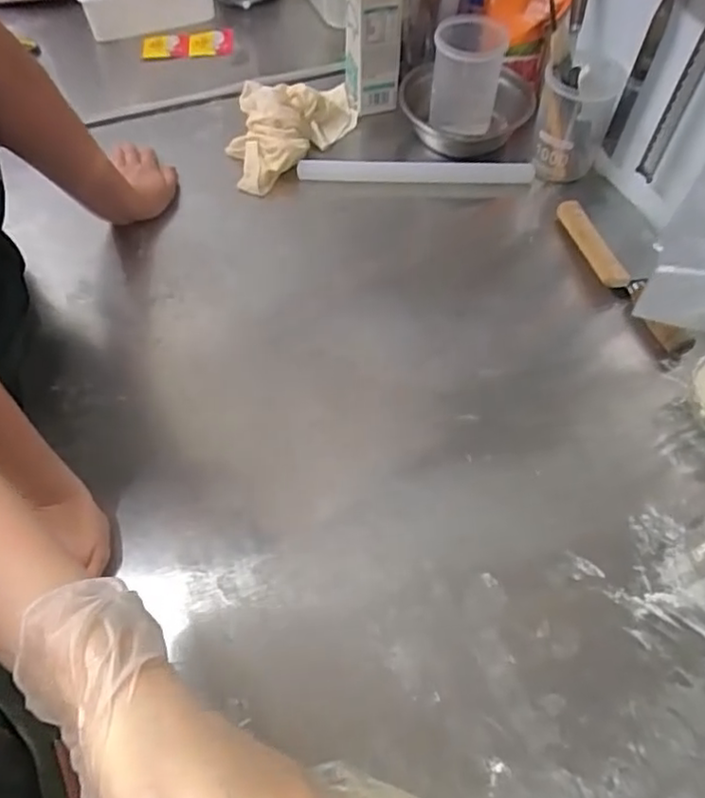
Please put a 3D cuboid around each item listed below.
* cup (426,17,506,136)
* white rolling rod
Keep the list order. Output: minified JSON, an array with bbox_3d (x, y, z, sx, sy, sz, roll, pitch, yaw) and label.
[{"bbox_3d":[0.161,-0.461,0.916,0.091,0.124,0.084,0,58,0],"label":"cup"},{"bbox_3d":[0.088,-0.321,0.903,0.323,0.022,0.026,-1,58,-1],"label":"white rolling rod"}]

